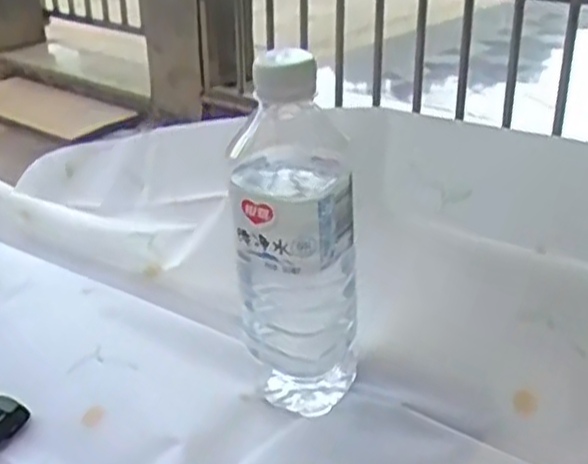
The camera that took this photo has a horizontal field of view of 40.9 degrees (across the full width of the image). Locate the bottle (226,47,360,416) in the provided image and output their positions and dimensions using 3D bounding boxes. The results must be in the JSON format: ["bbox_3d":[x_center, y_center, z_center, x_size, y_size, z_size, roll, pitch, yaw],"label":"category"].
[{"bbox_3d":[0.002,0.001,0.447,0.069,0.196,0.069,-2,27,0],"label":"bottle"}]

